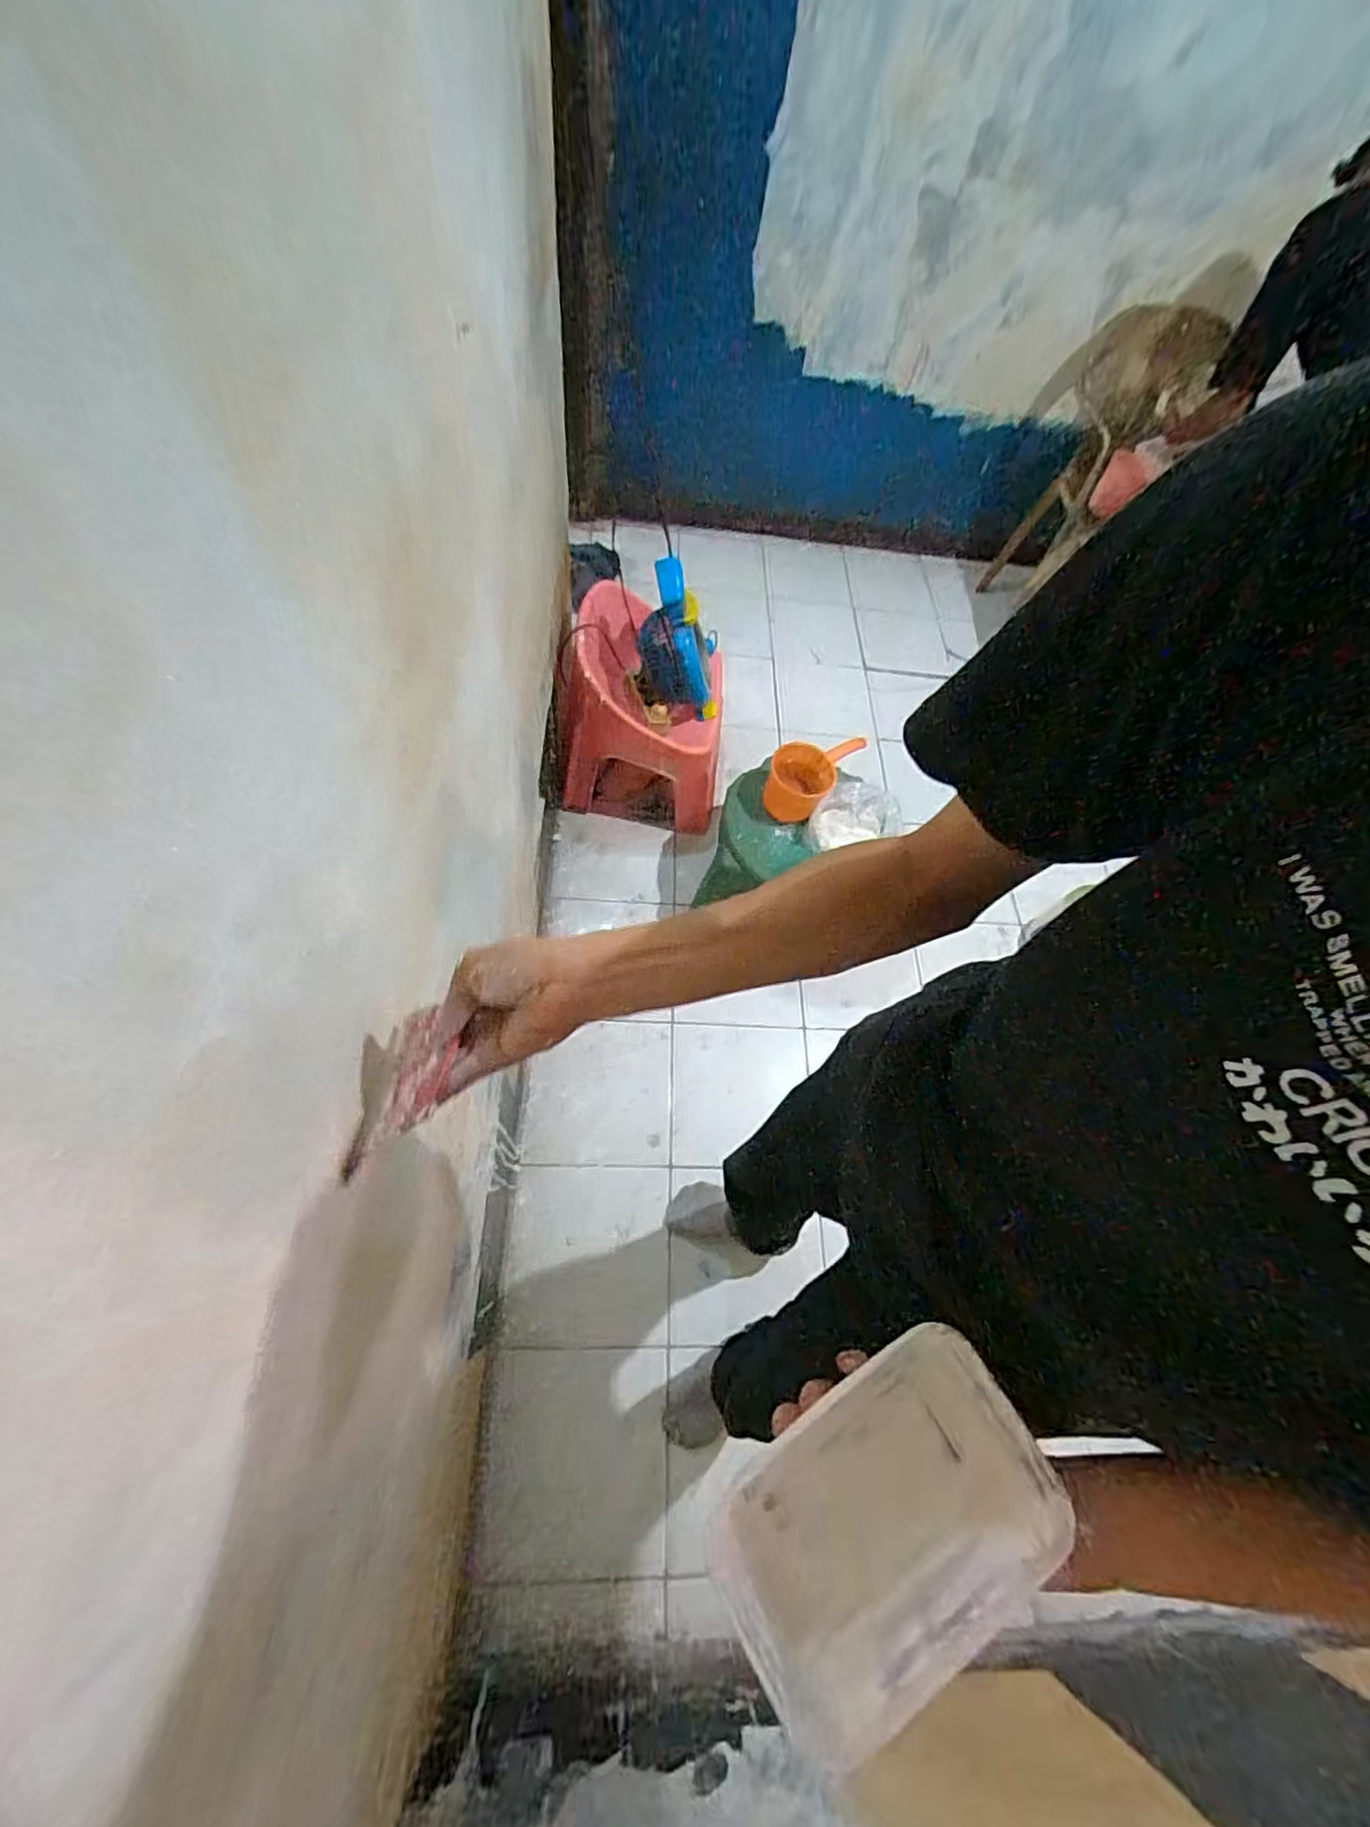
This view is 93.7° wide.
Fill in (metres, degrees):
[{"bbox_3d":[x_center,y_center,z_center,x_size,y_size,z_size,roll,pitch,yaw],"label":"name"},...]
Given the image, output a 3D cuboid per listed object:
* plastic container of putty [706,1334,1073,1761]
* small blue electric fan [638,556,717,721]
[{"bbox_3d":[0.108,0.327,0.346,0.177,0.052,0.109,-38,70,-14],"label":"plastic container of putty"},{"bbox_3d":[-0.020,-0.564,1.369,0.170,0.316,0.113,-5,66,1],"label":"small blue electric fan"}]

